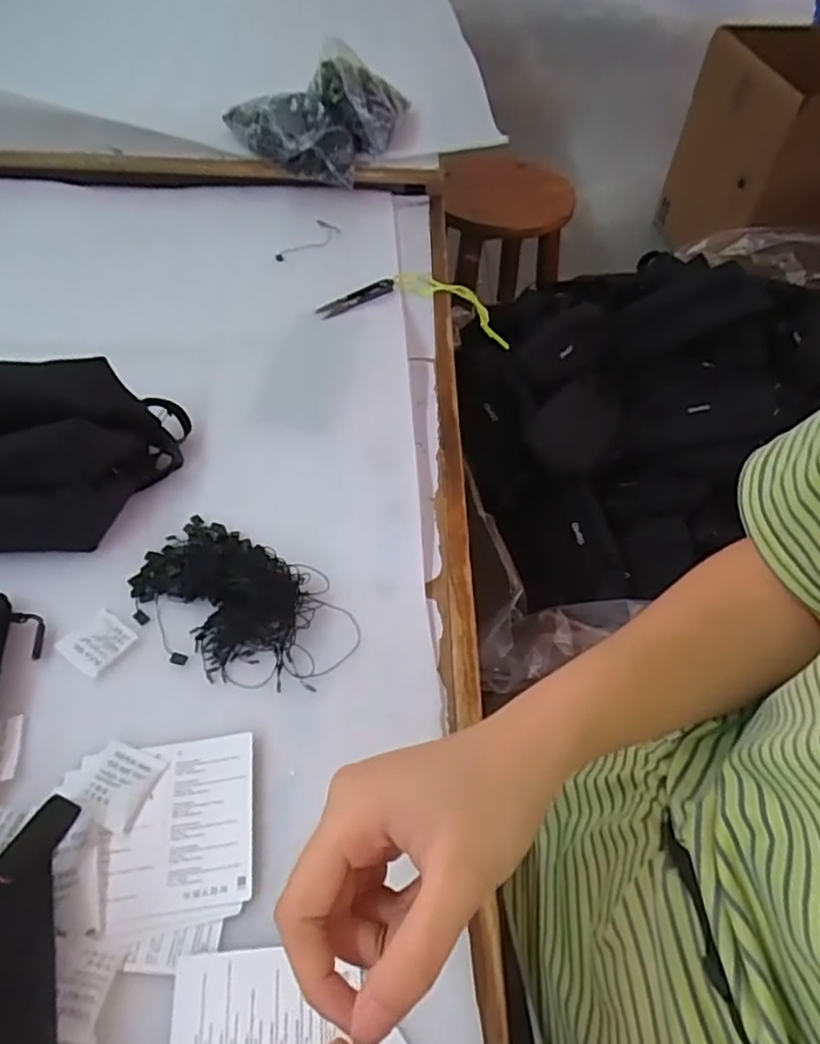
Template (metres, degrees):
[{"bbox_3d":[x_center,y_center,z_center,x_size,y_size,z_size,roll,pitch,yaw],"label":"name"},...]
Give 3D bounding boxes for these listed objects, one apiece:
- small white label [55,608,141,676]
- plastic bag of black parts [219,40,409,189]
[{"bbox_3d":[-0.205,0.079,0.433,0.038,0.004,0.038,32,56,21],"label":"small white label"},{"bbox_3d":[-0.113,-0.492,0.783,0.214,0.112,0.126,-2,52,-6],"label":"plastic bag of black parts"}]

